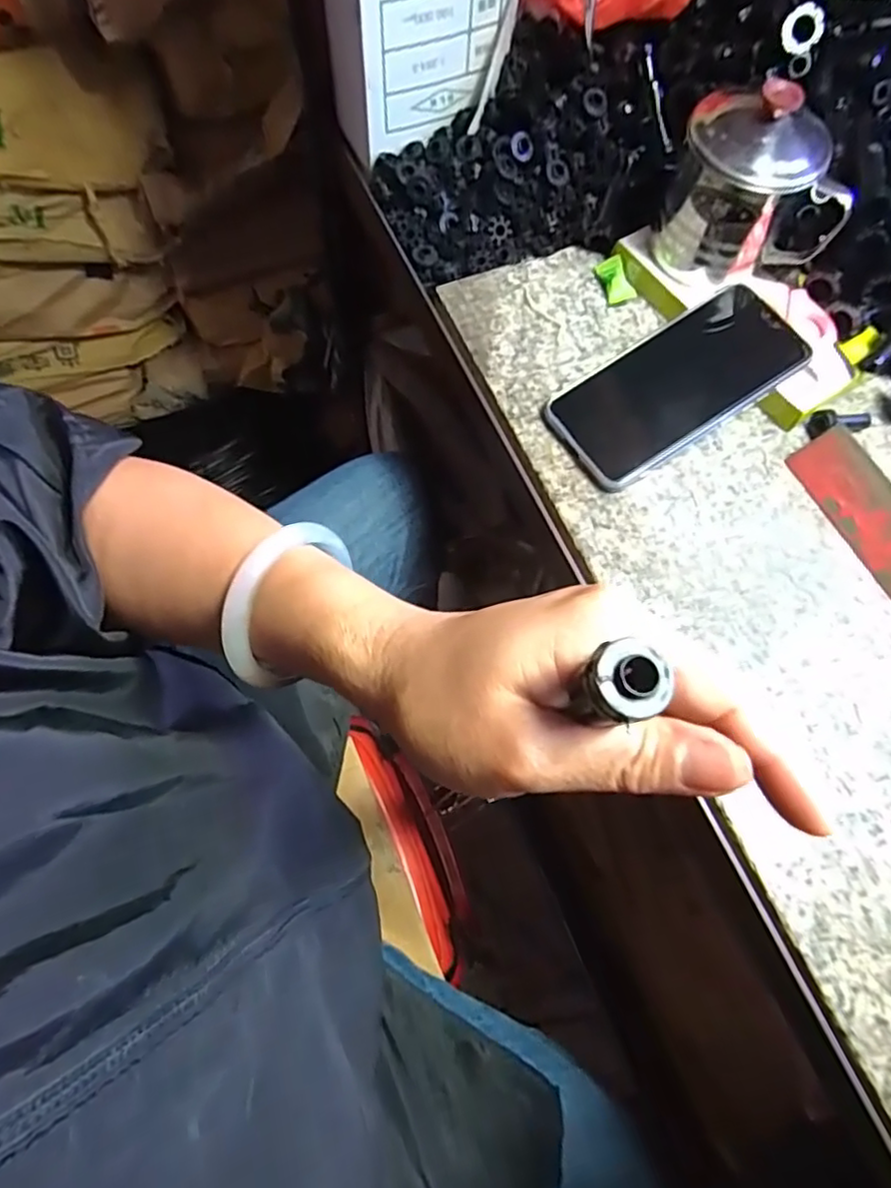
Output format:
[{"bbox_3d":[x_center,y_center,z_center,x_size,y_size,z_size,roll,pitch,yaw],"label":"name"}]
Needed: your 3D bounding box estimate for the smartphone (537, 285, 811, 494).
[{"bbox_3d":[0.144,-0.131,0.394,0.155,0.011,0.073,-32,71,-4],"label":"smartphone"}]

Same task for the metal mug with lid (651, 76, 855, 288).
[{"bbox_3d":[0.191,-0.253,0.391,0.093,0.096,0.072,-2,69,-2],"label":"metal mug with lid"}]

